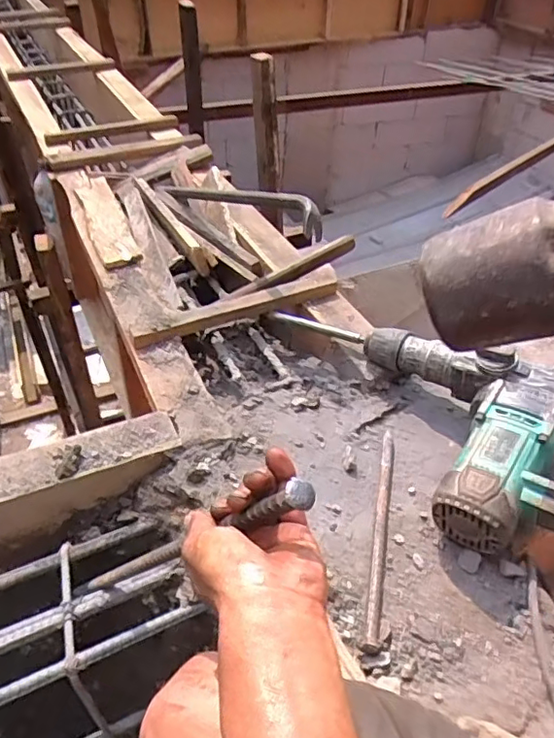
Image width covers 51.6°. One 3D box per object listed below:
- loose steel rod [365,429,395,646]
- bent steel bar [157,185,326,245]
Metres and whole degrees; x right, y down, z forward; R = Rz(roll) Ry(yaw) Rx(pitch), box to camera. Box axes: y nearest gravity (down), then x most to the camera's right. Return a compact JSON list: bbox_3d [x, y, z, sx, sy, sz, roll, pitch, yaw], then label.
[{"bbox_3d":[0.114,0.166,0.622,0.014,0.008,0.265,9,42,8],"label":"loose steel rod"},{"bbox_3d":[-0.092,-0.282,0.969,0.027,0.059,0.575,-22,29,-24],"label":"bent steel bar"}]

